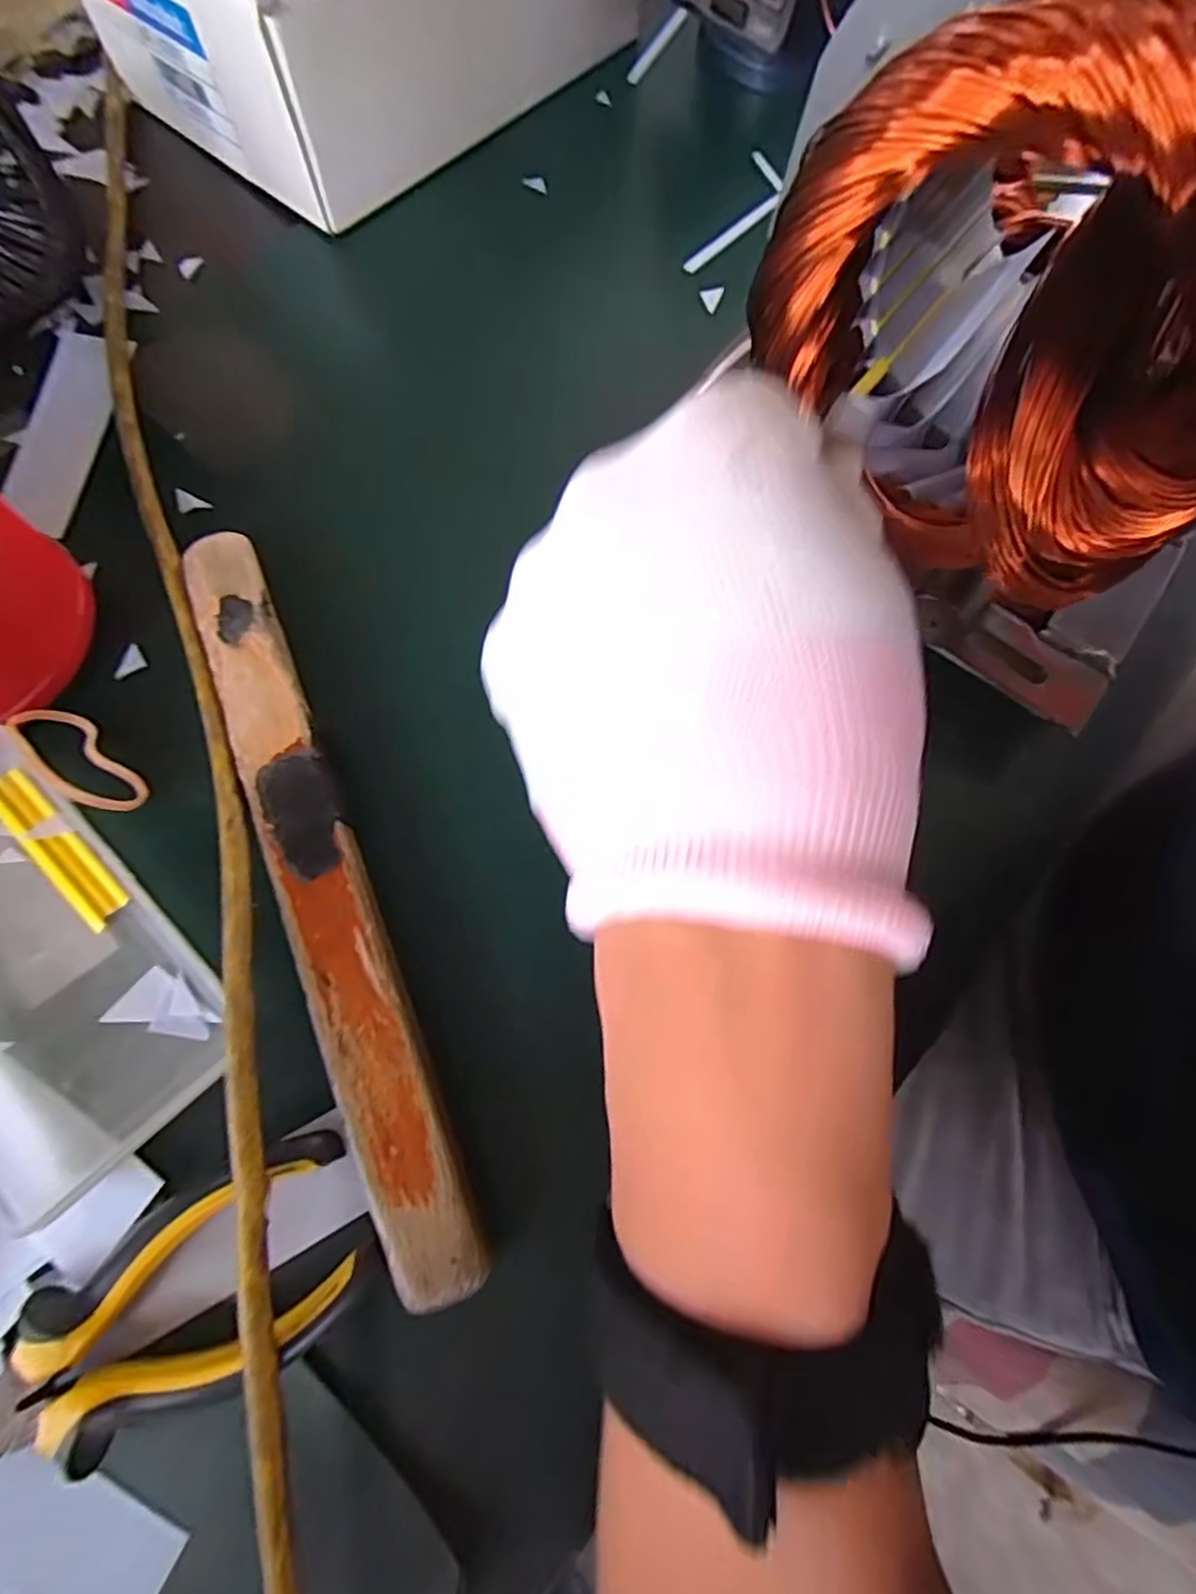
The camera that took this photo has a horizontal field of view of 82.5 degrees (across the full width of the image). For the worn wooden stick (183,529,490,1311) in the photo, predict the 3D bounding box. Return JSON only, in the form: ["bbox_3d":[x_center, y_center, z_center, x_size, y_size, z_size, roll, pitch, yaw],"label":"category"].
[{"bbox_3d":[-0.096,0.022,0.235,0.030,0.022,0.270,-22,75,-9],"label":"worn wooden stick"}]

